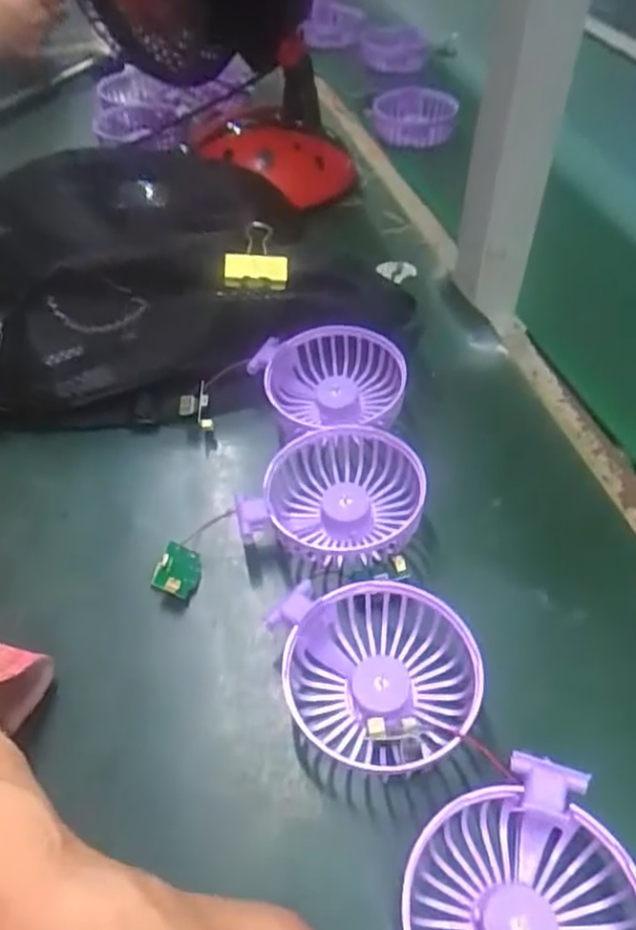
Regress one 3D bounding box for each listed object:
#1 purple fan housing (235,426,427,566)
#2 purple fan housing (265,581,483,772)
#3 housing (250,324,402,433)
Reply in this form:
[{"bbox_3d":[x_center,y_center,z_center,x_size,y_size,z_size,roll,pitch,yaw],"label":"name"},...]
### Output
[{"bbox_3d":[0.011,0.018,0.403,0.097,0.035,0.084,10,50,12],"label":"purple fan housing"},{"bbox_3d":[0.027,0.098,0.333,0.096,0.036,0.083,-1,48,2],"label":"purple fan housing"},{"bbox_3d":[0.013,-0.048,0.460,0.090,0.040,0.097,-19,50,-14],"label":"housing"}]

